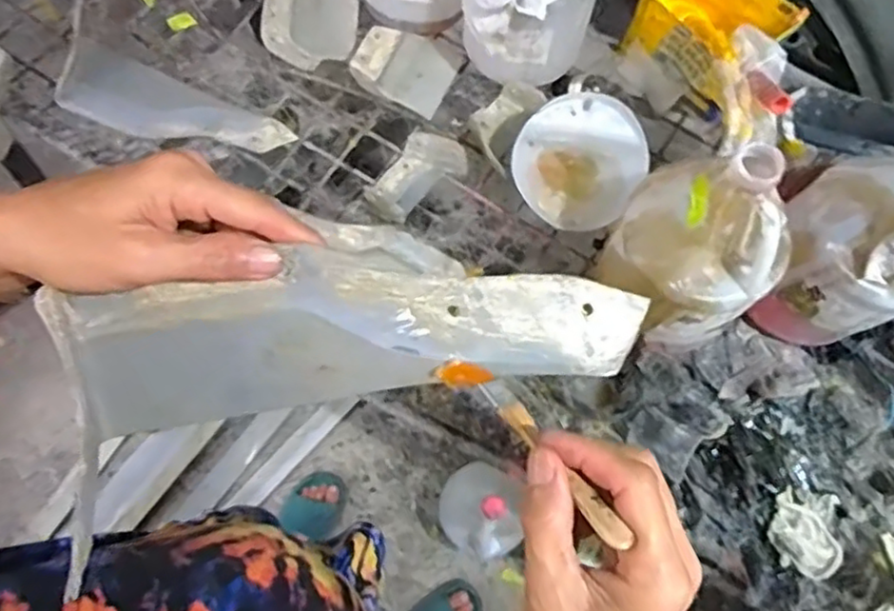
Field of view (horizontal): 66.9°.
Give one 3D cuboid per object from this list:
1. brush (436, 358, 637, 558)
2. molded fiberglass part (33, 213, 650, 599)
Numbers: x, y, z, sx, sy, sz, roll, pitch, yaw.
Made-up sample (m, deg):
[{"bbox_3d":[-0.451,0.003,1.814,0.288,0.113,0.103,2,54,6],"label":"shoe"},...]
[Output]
[{"bbox_3d":[0.036,0.061,0.306,0.022,0.008,0.123,-35,46,-10],"label":"brush"},{"bbox_3d":[-0.050,0.013,0.331,0.285,0.064,0.068,-8,73,2],"label":"molded fiberglass part"}]

